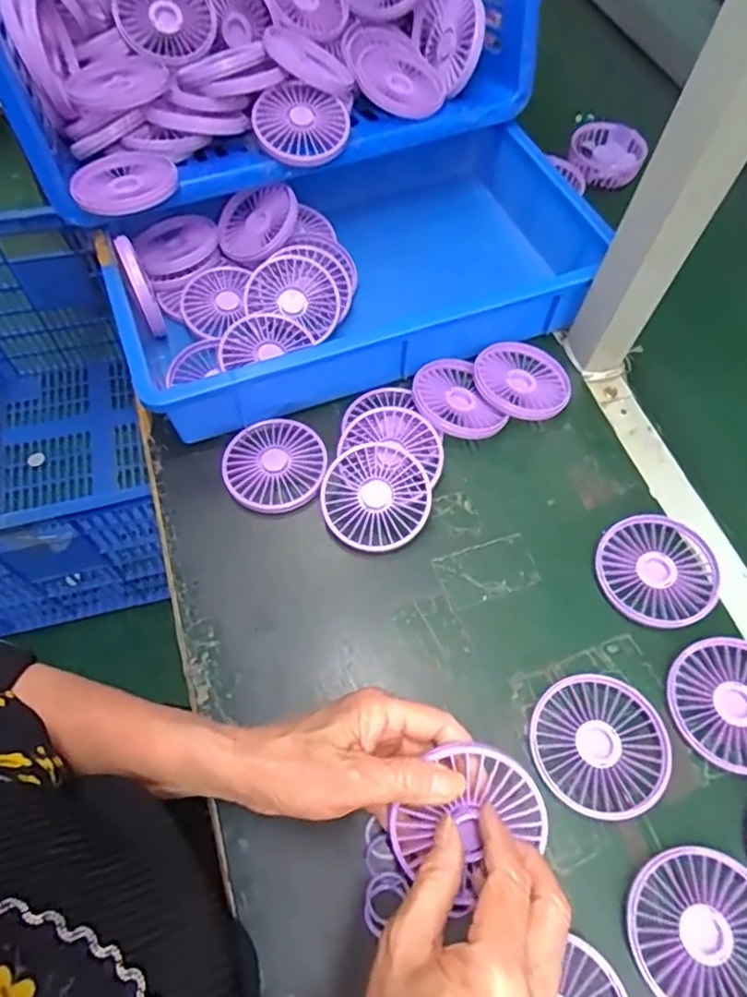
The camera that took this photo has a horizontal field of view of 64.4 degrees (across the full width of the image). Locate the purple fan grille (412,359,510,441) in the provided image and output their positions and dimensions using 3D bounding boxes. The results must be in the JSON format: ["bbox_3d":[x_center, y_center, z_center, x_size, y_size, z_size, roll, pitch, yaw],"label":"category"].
[{"bbox_3d":[0.071,-0.084,0.527,0.069,0.028,0.083,-19,64,-11],"label":"purple fan grille"}]

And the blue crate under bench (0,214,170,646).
[{"bbox_3d":[-0.633,-0.137,1.138,0.439,0.404,0.658,-15,64,-9],"label":"blue crate under bench"}]

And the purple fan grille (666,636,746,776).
[{"bbox_3d":[0.252,0.142,0.411,0.084,0.014,0.087,1,62,-1],"label":"purple fan grille"}]

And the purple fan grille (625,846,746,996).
[{"bbox_3d":[0.197,0.256,0.349,0.087,0.009,0.084,32,66,14],"label":"purple fan grille"}]

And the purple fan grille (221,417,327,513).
[{"bbox_3d":[-0.083,-0.028,0.505,0.083,0.018,0.084,0,62,-2],"label":"purple fan grille"}]

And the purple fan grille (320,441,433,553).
[{"bbox_3d":[0.002,-0.002,0.478,0.085,0.006,0.085,0,79,2],"label":"purple fan grille"}]

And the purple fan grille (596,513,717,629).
[{"bbox_3d":[0.218,0.055,0.459,0.086,0.017,0.084,1,62,-1],"label":"purple fan grille"}]

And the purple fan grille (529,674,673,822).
[{"bbox_3d":[0.152,0.165,0.402,0.086,0.014,0.087,1,62,-1],"label":"purple fan grille"}]

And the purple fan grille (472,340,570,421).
[{"bbox_3d":[0.134,-0.108,0.544,0.084,0.022,0.089,1,62,-1],"label":"purple fan grille"}]

